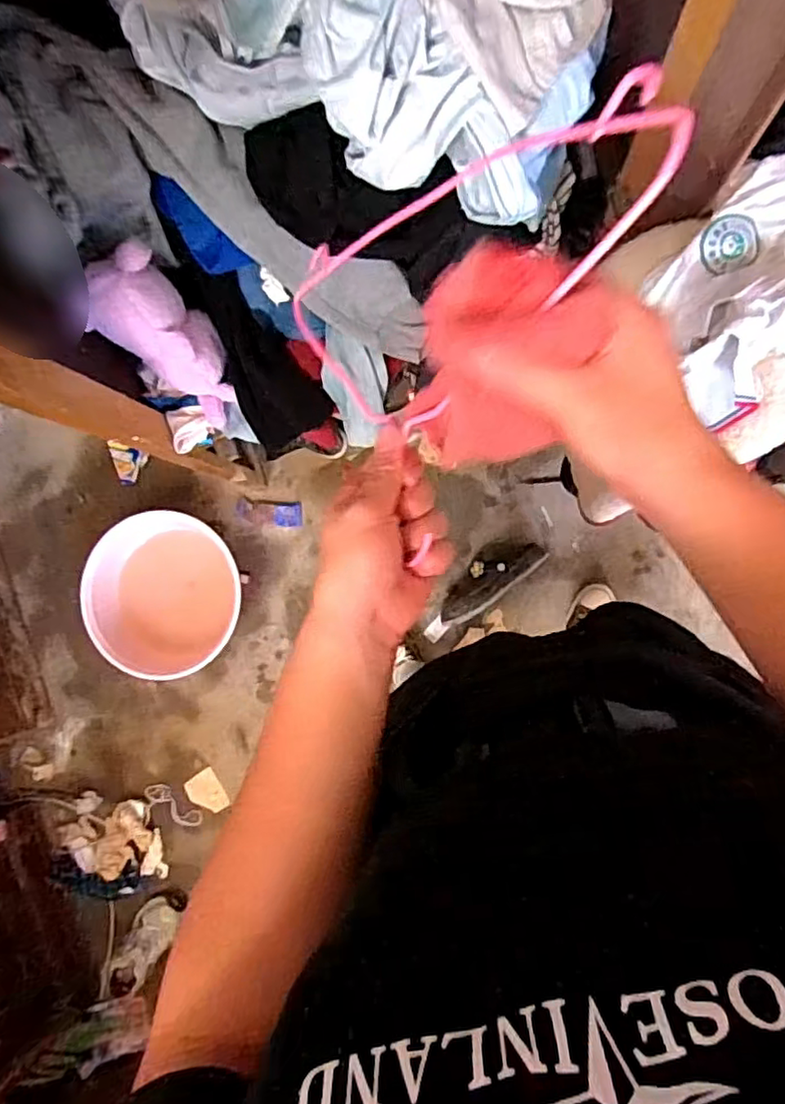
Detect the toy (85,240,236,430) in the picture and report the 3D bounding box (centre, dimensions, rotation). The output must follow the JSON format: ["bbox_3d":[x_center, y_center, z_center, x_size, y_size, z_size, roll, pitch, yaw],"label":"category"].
[{"bbox_3d":[-0.331,-0.300,0.948,0.138,0.276,0.079,-34,44,5],"label":"toy"}]

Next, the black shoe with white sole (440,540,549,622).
[{"bbox_3d":[0.212,0.056,1.449,0.270,0.047,0.108,-39,85,4],"label":"black shoe with white sole"}]

